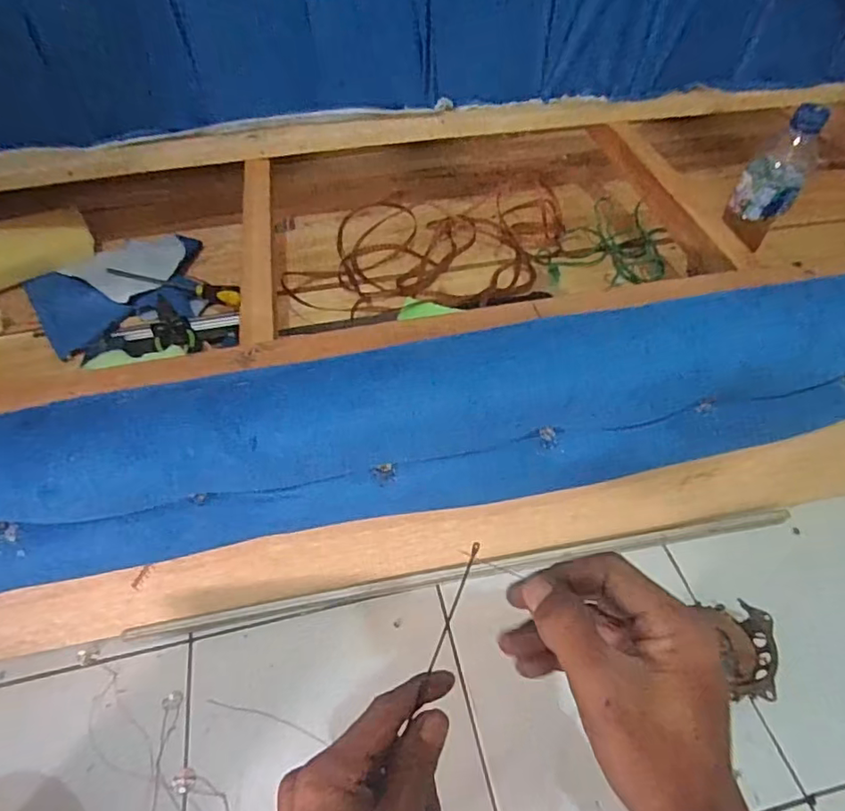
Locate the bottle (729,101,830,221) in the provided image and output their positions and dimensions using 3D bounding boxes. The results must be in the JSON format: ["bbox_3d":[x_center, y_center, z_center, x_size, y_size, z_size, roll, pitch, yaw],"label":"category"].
[{"bbox_3d":[0.405,-0.269,0.625,0.058,0.126,0.054,-11,46,-37],"label":"bottle"}]

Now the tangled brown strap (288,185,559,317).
[{"bbox_3d":[0.015,-0.220,0.784,0.381,0.025,0.297,0,49,2],"label":"tangled brown strap"}]

